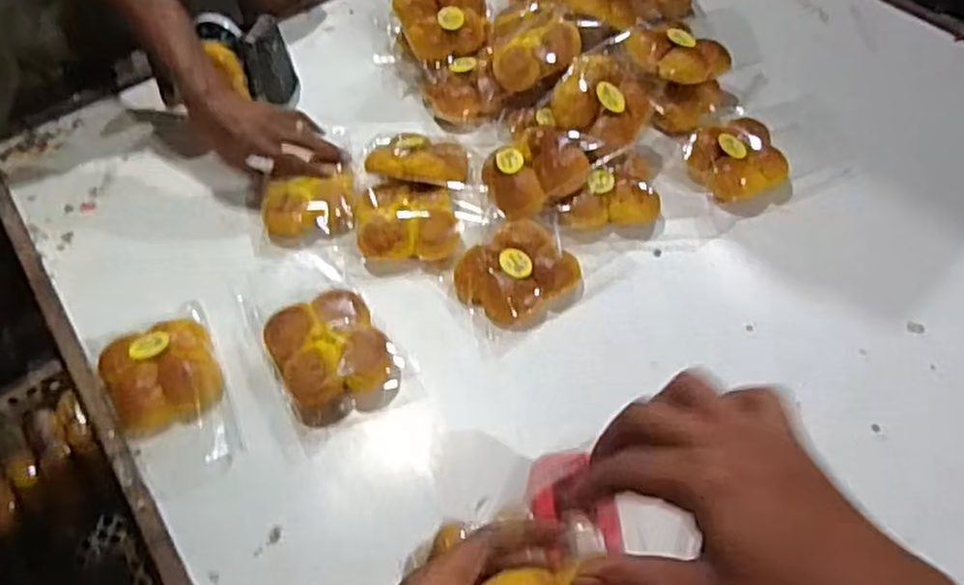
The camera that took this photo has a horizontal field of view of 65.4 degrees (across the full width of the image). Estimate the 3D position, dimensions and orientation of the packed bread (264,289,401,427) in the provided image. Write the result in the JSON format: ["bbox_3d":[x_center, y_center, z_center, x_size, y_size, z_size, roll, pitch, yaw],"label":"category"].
[{"bbox_3d":[-0.150,0.063,0.757,0.107,0.038,0.132,-25,55,-15],"label":"packed bread"}]

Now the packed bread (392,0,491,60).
[{"bbox_3d":[-0.052,-0.377,1.033,0.129,0.060,0.101,-12,53,-6],"label":"packed bread"}]

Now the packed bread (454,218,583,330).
[{"bbox_3d":[0.036,-0.029,0.812,0.120,0.037,0.111,-35,58,-22],"label":"packed bread"}]

